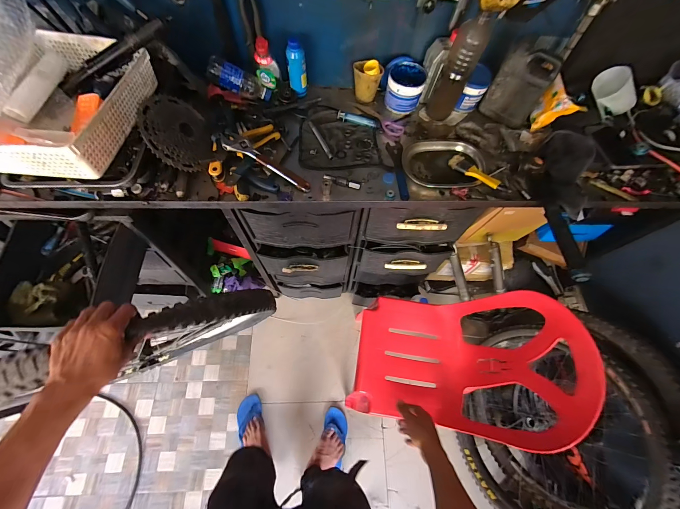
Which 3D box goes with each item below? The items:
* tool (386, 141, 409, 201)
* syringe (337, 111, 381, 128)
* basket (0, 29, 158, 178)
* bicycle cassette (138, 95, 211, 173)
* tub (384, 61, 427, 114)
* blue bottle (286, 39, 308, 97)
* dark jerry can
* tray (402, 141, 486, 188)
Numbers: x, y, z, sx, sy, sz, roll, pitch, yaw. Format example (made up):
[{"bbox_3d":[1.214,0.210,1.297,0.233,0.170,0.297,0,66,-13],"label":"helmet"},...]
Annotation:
[{"bbox_3d":[0.152,-0.228,0.760,0.042,0.013,0.191,0,66,-2],"label":"tool"},{"bbox_3d":[0.053,-0.377,0.815,0.123,0.019,0.028,14,66,4],"label":"syringe"},{"bbox_3d":[-0.549,-0.307,0.577,0.238,0.088,0.328,7,66,1],"label":"basket"},{"bbox_3d":[-0.376,-0.287,0.674,0.150,0.034,0.171,0,82,-47],"label":"bicycle cassette"},{"bbox_3d":[0.182,-0.466,0.820,0.098,0.085,0.102,1,66,-2],"label":"tub"},{"bbox_3d":[-0.116,-0.505,0.784,0.051,0.141,0.040,-5,66,-4],"label":"blue bottle"},{"bbox_3d":[0.478,-0.447,0.771,0.132,0.183,0.063,37,70,13],"label":"dark jerry can"},{"bbox_3d":[0.272,-0.242,0.761,0.207,0.034,0.137,13,66,3],"label":"tray"}]

